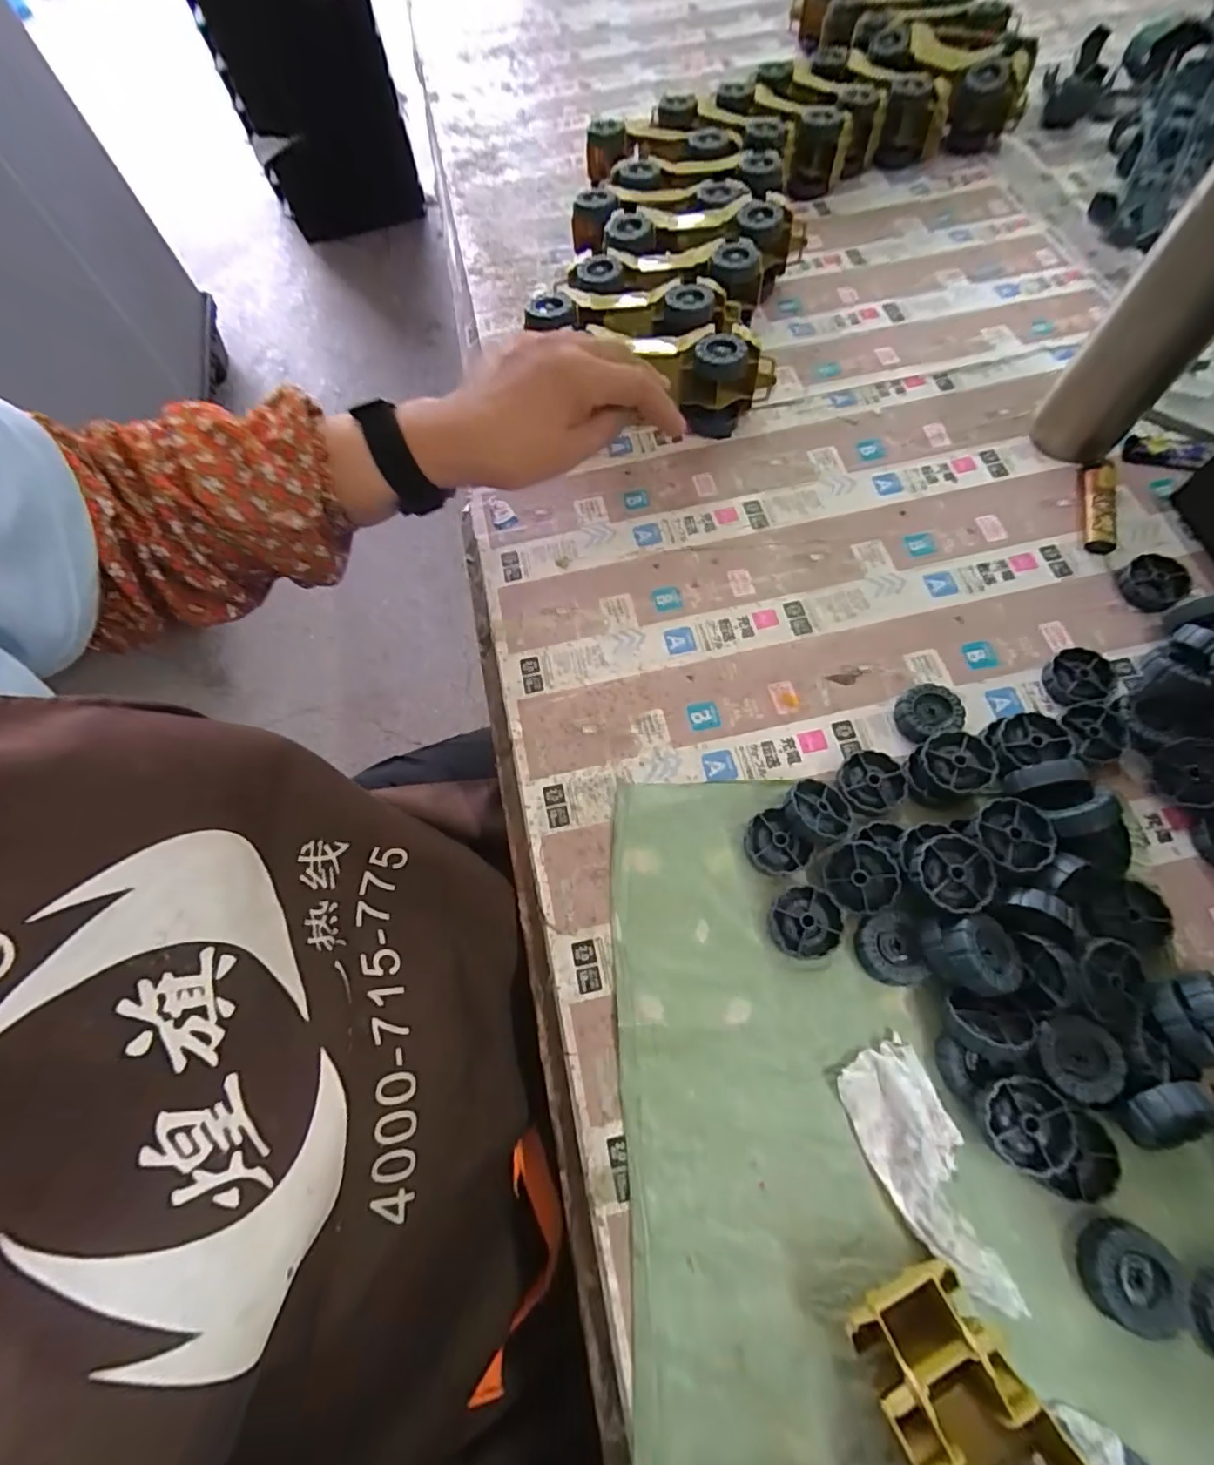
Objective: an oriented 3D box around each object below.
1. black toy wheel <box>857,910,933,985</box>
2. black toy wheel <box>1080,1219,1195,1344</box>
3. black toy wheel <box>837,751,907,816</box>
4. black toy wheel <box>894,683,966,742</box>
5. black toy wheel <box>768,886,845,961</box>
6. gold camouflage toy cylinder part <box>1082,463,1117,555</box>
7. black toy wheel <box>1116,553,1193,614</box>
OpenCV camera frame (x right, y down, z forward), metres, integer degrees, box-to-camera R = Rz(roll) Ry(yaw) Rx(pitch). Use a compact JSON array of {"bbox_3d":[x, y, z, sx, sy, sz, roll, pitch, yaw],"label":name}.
[{"bbox_3d":[0.152,0.117,0.320,0.032,0.015,0.036,-2,66,2],"label":"black toy wheel"},{"bbox_3d":[0.235,0.242,0.263,0.041,0.011,0.038,-1,66,3],"label":"black toy wheel"},{"bbox_3d":[0.160,0.031,0.361,0.041,0.011,0.038,-1,66,3],"label":"black toy wheel"},{"bbox_3d":[0.203,-0.012,0.372,0.037,0.018,0.035,-1,66,3],"label":"black toy wheel"},{"bbox_3d":[0.110,0.106,0.330,0.038,0.012,0.037,-1,66,3],"label":"black toy wheel"},{"bbox_3d":[0.353,-0.162,0.424,0.017,0.017,0.074,13,67,9],"label":"gold camouflage toy cylinder part"},{"bbox_3d":[0.370,-0.101,0.401,0.037,0.014,0.038,-1,66,3],"label":"black toy wheel"}]

